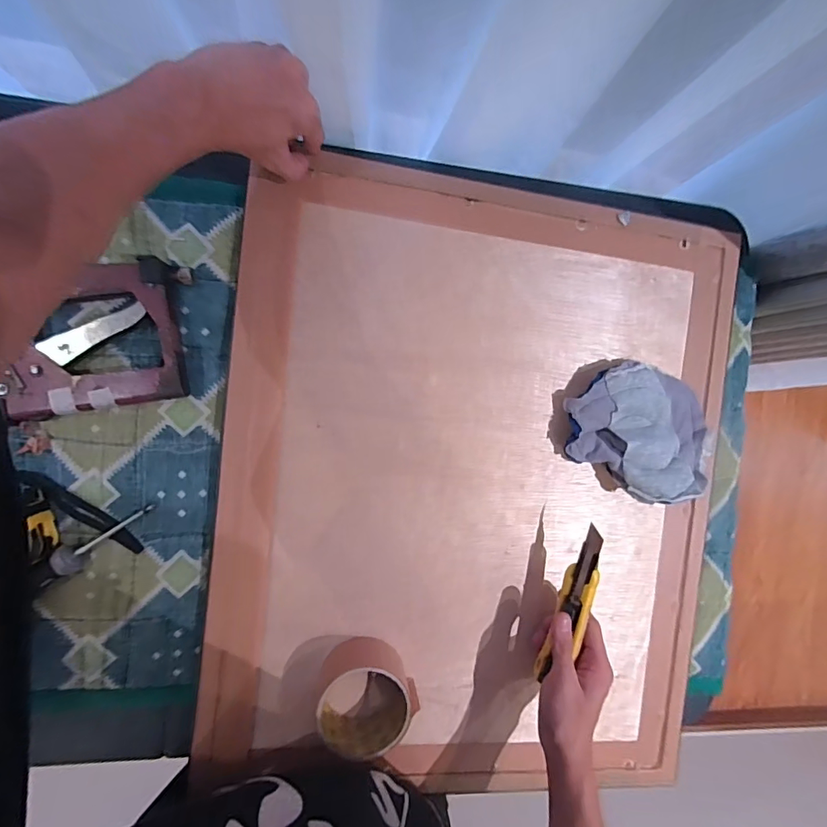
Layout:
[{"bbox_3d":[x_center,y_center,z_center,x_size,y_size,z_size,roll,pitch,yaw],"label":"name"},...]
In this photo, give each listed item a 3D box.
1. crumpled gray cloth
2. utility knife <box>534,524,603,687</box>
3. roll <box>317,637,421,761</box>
[{"bbox_3d":[0.231,0.013,0.447,0.150,0.047,0.126,31,88,-9],"label":"crumpled gray cloth"},{"bbox_3d":[0.151,0.187,0.423,0.018,0.034,0.160,15,100,-9],"label":"utility knife"},{"bbox_3d":[-0.045,0.263,0.413,0.080,0.048,0.084,0,93,-9],"label":"roll"}]

